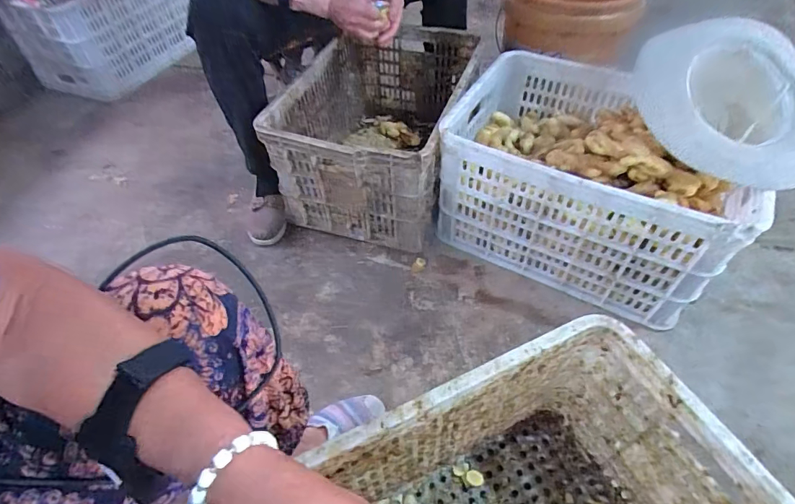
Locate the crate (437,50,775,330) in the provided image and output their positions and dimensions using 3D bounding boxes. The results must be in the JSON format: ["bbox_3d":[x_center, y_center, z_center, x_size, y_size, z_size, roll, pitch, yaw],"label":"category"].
[{"bbox_3d":[0.384,-0.151,0.898,0.502,0.284,0.385,21,53,21],"label":"crate"}]

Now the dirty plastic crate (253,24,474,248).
[{"bbox_3d":[-0.029,-0.295,1.049,0.359,0.279,0.545,13,50,14],"label":"dirty plastic crate"}]

